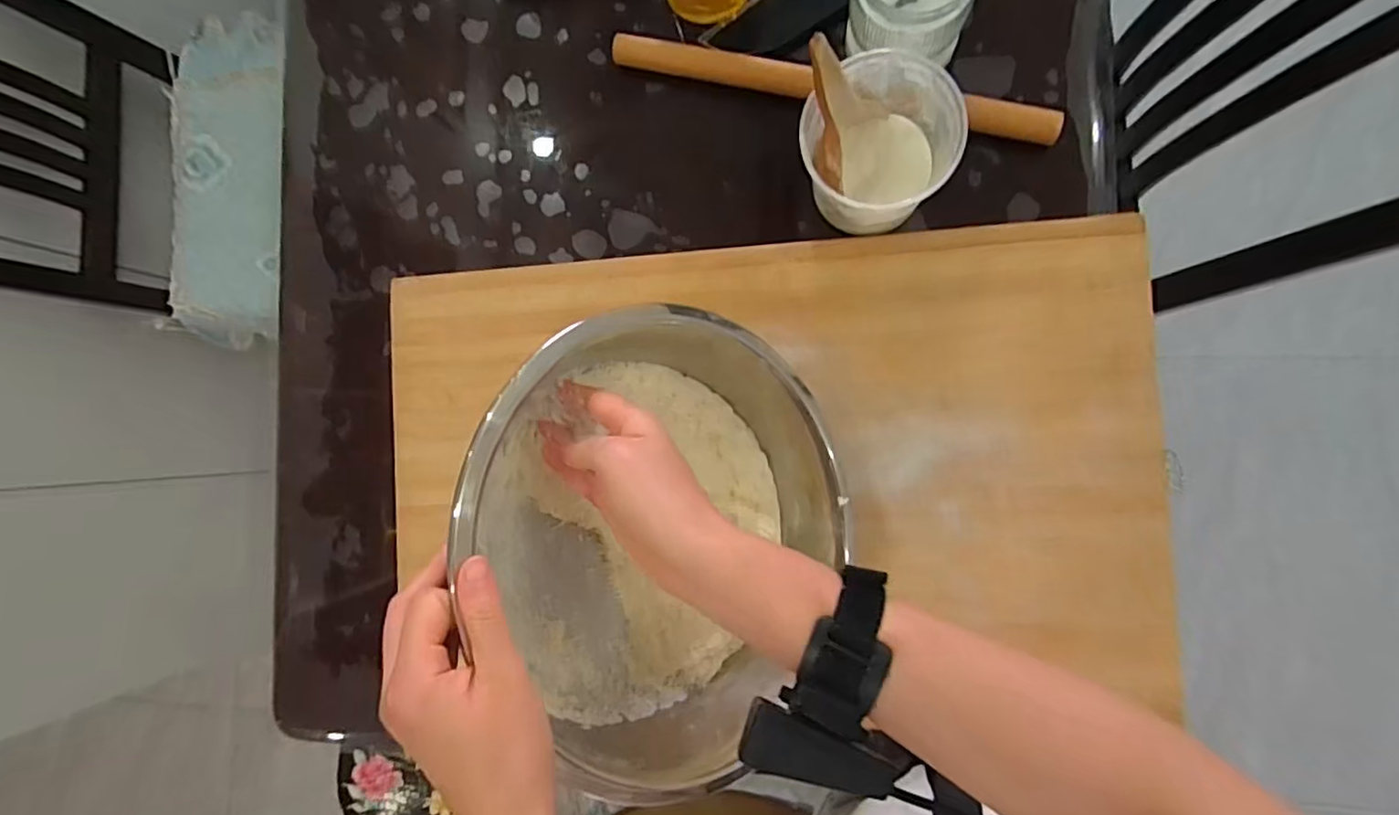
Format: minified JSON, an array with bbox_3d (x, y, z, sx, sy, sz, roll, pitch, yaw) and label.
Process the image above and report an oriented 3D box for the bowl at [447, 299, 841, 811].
[{"bbox_3d":[-0.024,0.084,0.470,0.281,0.138,0.272,0,88,9],"label":"bowl"}]

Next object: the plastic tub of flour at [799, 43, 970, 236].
[{"bbox_3d":[0.139,-0.198,0.512,0.102,0.114,0.109,0,88,9],"label":"plastic tub of flour"}]

